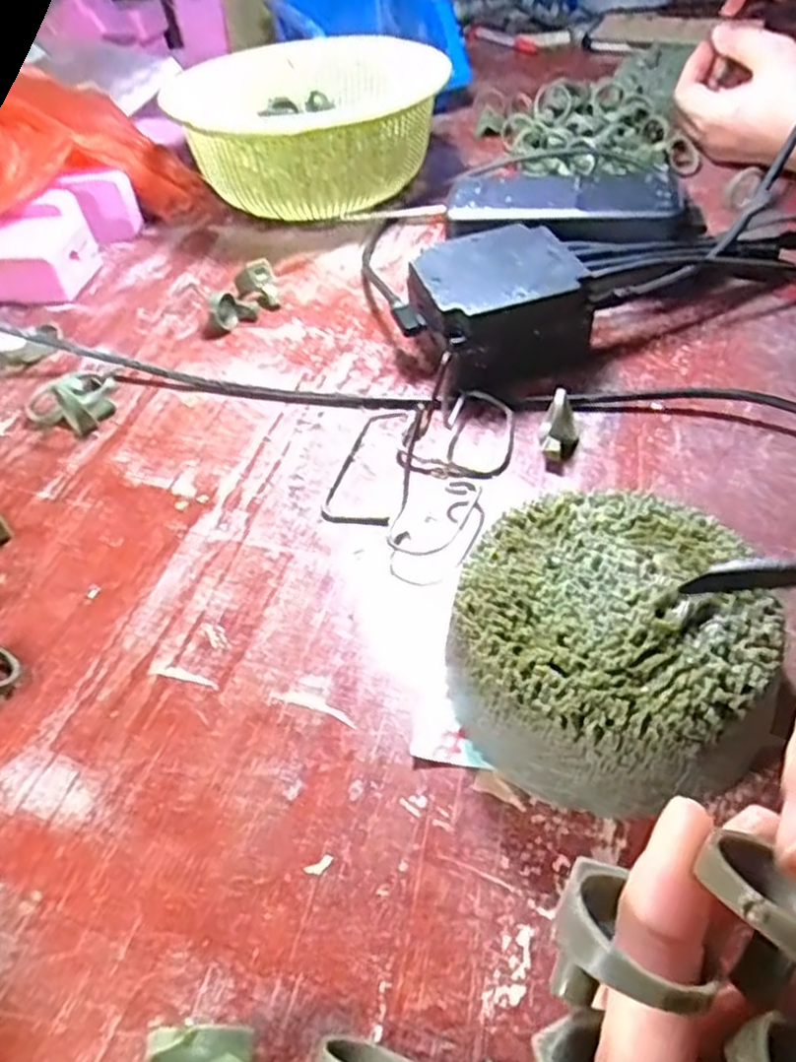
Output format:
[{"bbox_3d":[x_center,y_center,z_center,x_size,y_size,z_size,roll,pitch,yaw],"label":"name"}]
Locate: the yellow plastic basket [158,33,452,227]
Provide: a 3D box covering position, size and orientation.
[{"bbox_3d":[-0.063,-0.288,0.545,0.183,0.079,0.179,-22,49,-13],"label":"yellow plastic basket"}]

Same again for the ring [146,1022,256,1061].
[{"bbox_3d":[-0.050,0.137,0.188,0.021,0.027,0.024,12,50,17],"label":"ring"}]

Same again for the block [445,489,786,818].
[{"bbox_3d":[0.070,0.037,0.251,0.096,0.047,0.100,-4,47,4],"label":"block"}]

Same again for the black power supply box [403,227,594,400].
[{"bbox_3d":[0.051,-0.116,0.390,0.078,0.049,0.085,-17,48,-9],"label":"black power supply box"}]

